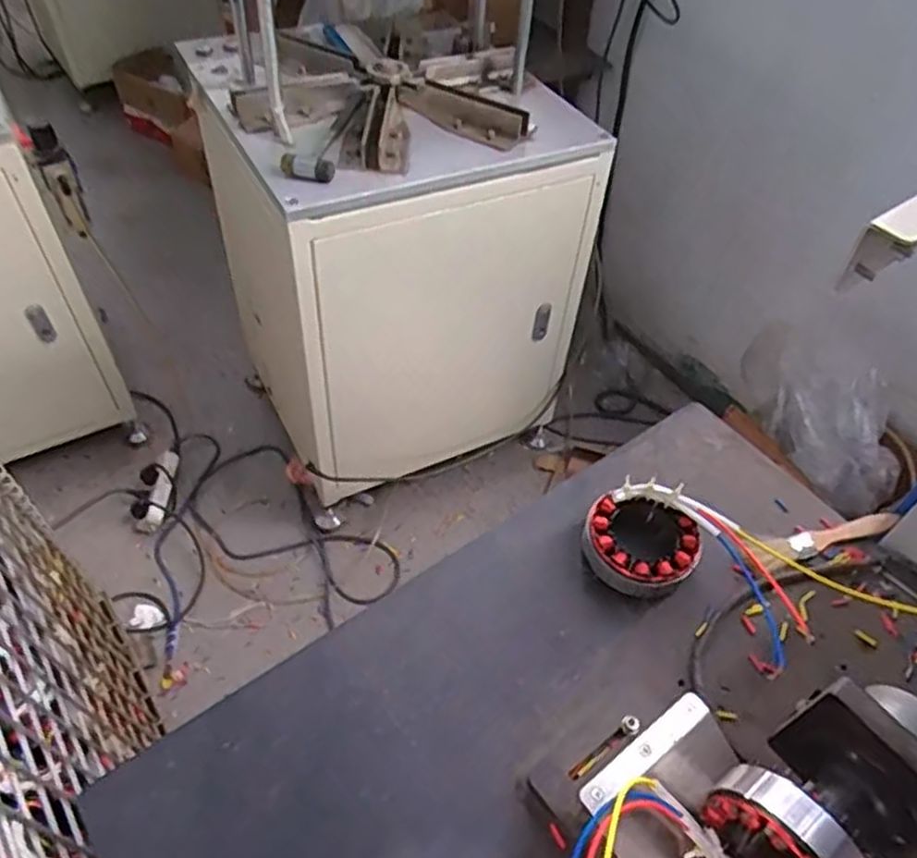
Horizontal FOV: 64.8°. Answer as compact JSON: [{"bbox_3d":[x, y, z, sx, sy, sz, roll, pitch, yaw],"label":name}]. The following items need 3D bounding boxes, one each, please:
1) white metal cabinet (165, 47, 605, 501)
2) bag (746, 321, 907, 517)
[{"bbox_3d":[-0.129,-0.334,1.404,0.553,0.675,0.537,-21,54,-19],"label":"white metal cabinet"},{"bbox_3d":[0.628,-0.042,1.274,0.098,0.186,0.330,-21,54,-19],"label":"bag"}]

